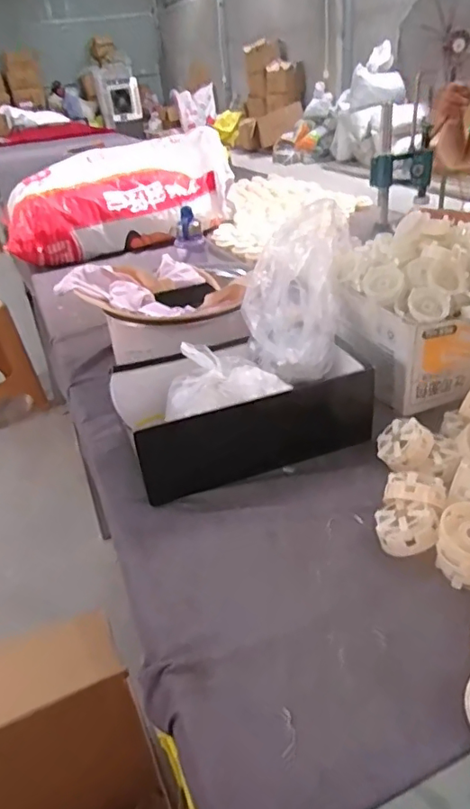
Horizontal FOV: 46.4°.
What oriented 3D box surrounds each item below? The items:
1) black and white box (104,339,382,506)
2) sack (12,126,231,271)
[{"bbox_3d":[0.006,0.005,0.780,0.324,0.109,0.183,-16,34,-14],"label":"black and white box"},{"bbox_3d":[-0.388,-0.692,1.820,0.754,0.259,0.360,-19,35,-18],"label":"sack"}]

